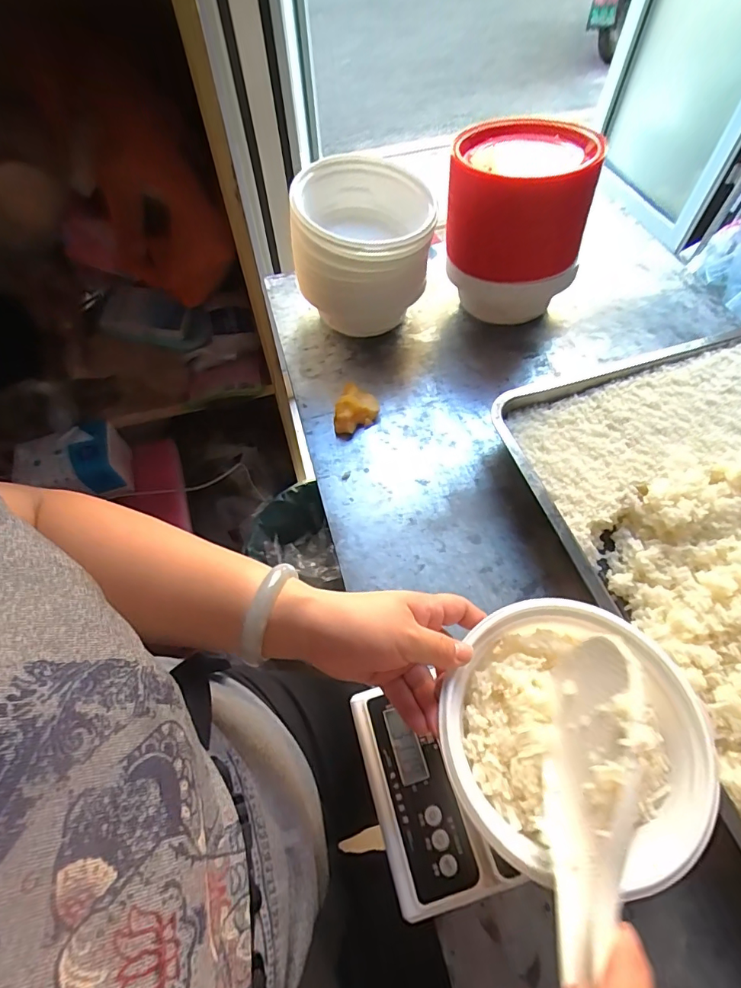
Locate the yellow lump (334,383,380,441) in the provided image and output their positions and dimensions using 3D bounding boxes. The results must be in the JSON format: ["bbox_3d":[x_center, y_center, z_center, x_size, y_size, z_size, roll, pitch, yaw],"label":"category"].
[{"bbox_3d":[-0.016,-0.099,0.561,0.046,0.029,0.067,12,61,8],"label":"yellow lump"}]

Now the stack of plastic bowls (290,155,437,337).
[{"bbox_3d":[-0.009,-0.297,0.597,0.162,0.163,0.151,-4,60,-1],"label":"stack of plastic bowls"}]

